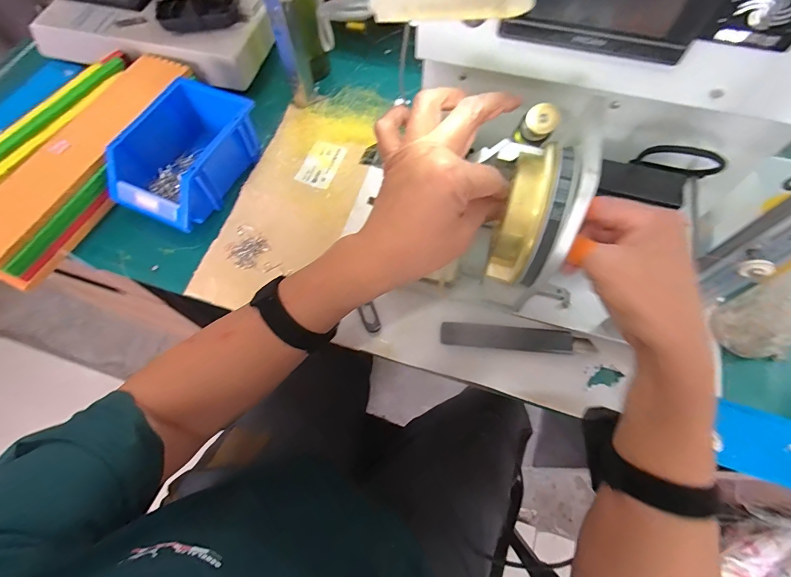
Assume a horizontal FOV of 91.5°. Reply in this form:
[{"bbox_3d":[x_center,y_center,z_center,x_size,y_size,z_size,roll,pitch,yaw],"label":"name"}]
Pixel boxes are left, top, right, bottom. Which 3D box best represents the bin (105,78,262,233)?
[{"bbox_3d":[-0.279,-0.180,0.517,0.129,0.074,0.192,23,68,10],"label":"bin"}]

